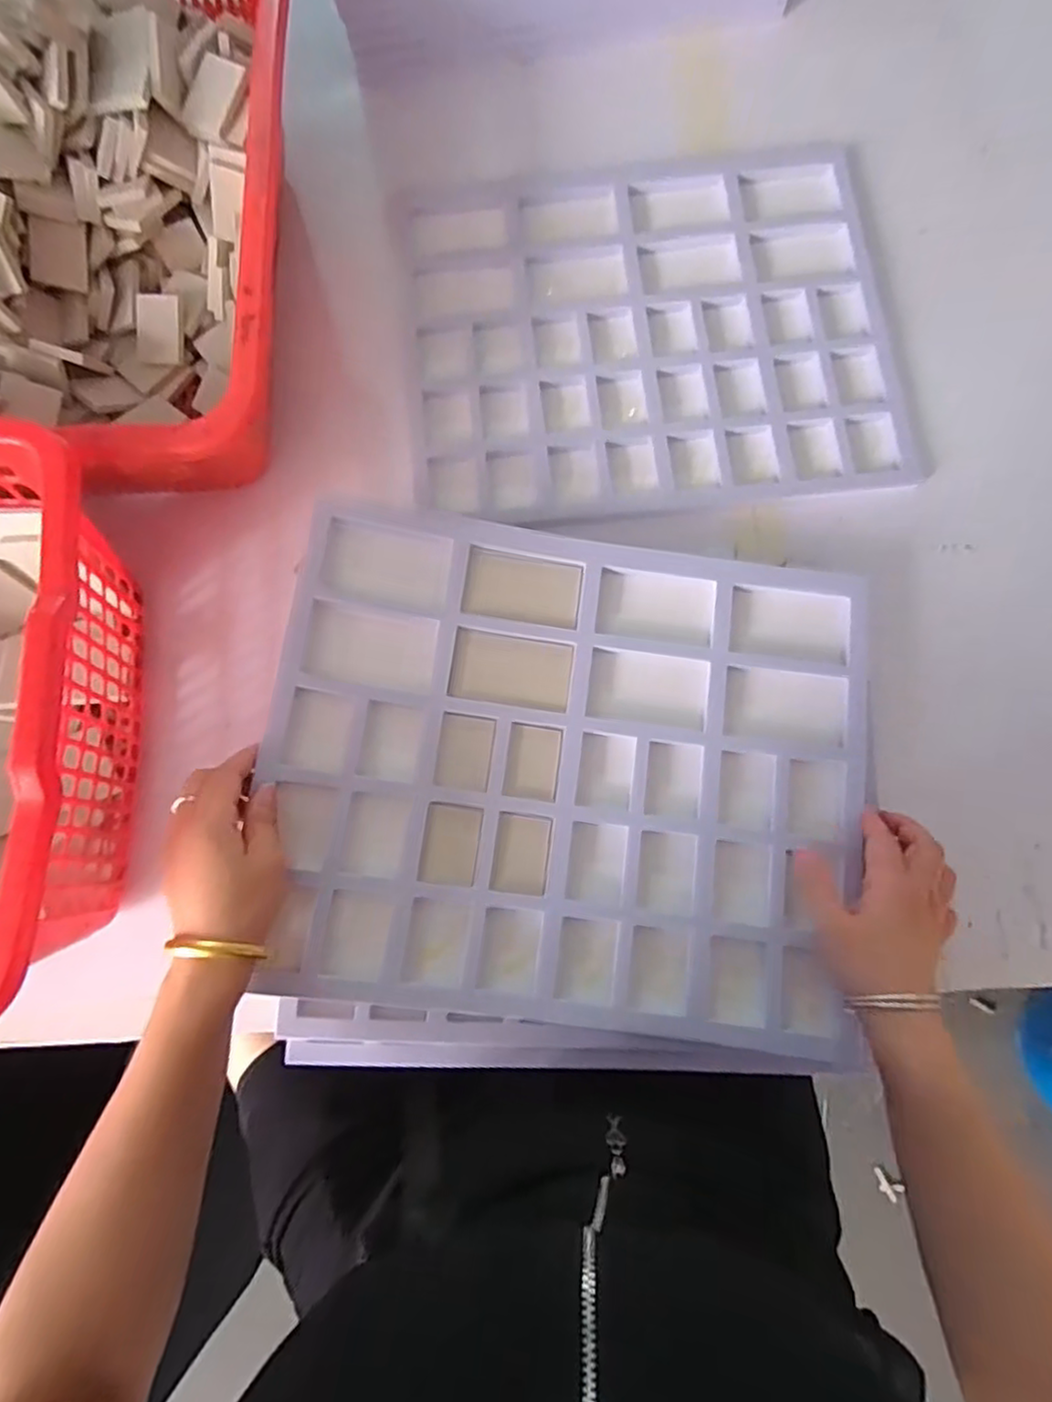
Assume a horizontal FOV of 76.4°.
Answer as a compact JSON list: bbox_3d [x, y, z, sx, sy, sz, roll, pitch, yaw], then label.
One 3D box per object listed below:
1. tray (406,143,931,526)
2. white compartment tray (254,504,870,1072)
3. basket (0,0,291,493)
[{"bbox_3d":[0.111,-0.330,0.594,0.417,0.015,0.338,-5,80,0],"label":"tray"},{"bbox_3d":[0.033,0.045,0.479,0.411,0.028,0.352,9,77,-3],"label":"white compartment tray"},{"bbox_3d":[-0.362,-0.370,0.531,0.361,0.170,0.439,-1,80,1],"label":"basket"}]

